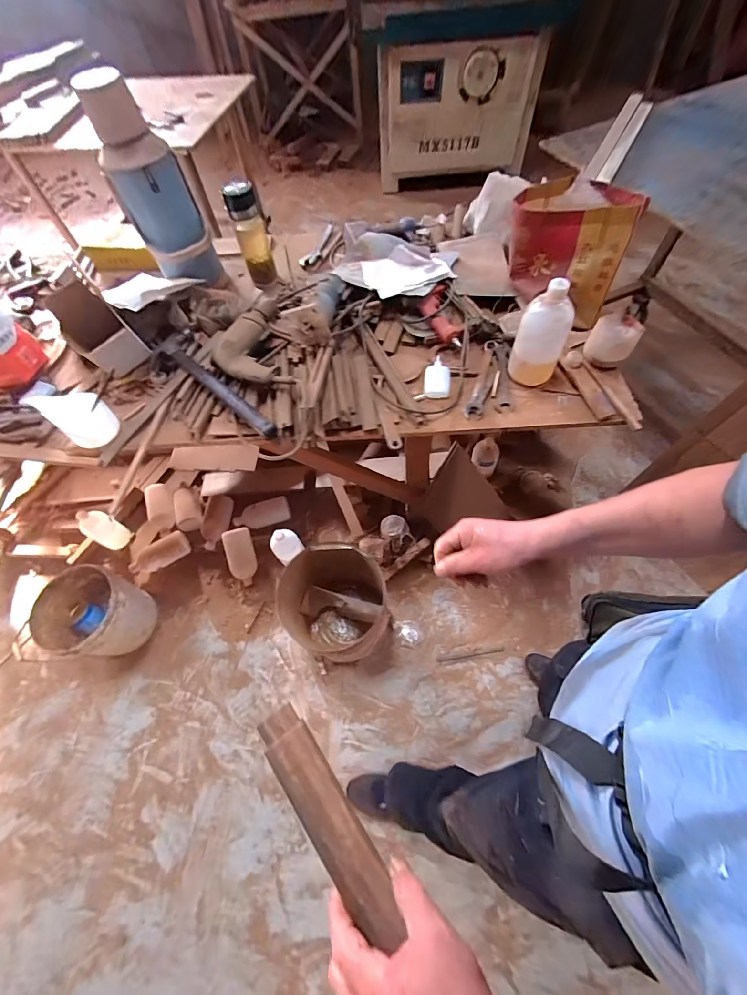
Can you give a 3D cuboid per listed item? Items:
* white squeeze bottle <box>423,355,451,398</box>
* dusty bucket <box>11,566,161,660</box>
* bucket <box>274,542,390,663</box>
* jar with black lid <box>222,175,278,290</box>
[{"bbox_3d":[0.146,-0.277,0.858,0.058,0.034,0.104,4,62,7],"label":"white squeeze bottle"},{"bbox_3d":[-0.912,0.392,1.238,0.280,0.271,0.281,-2,61,3],"label":"dusty bucket"},{"bbox_3d":[-0.104,0.332,1.156,0.294,0.353,0.275,-2,61,3],"label":"bucket"},{"bbox_3d":[-0.320,-0.685,0.984,0.081,0.229,0.080,-18,62,-6],"label":"jar with black lid"}]

